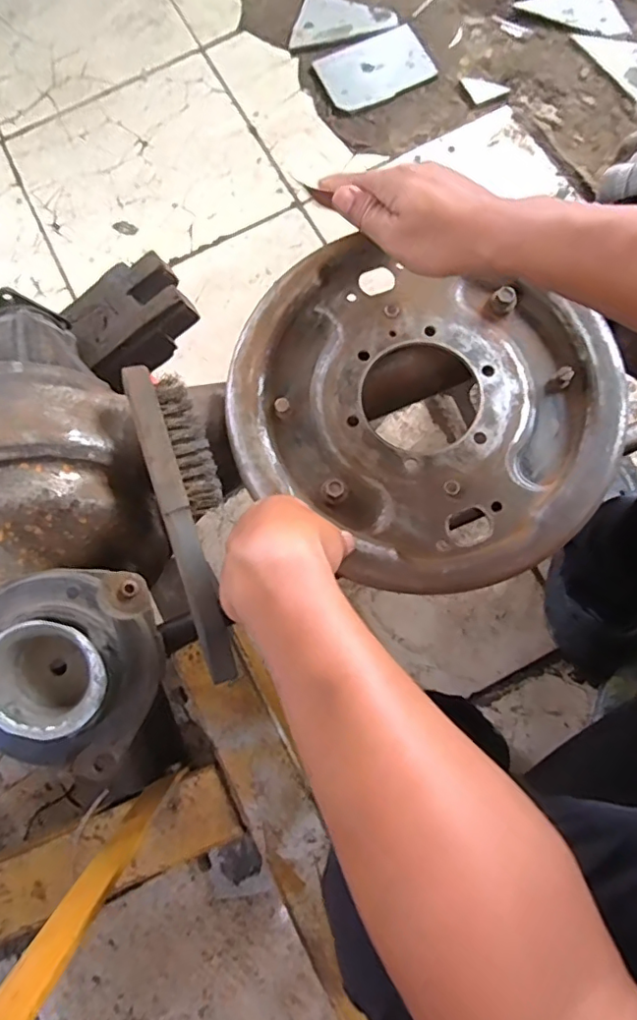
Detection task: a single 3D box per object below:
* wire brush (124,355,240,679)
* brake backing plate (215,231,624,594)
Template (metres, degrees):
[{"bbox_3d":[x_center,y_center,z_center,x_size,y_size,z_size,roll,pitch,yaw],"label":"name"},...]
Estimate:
[{"bbox_3d":[-0.094,0.005,0.400,0.046,0.022,0.230,-13,84,-2],"label":"wire brush"},{"bbox_3d":[0.075,-0.072,0.424,0.290,0.027,0.256,16,77,5],"label":"brake backing plate"}]

